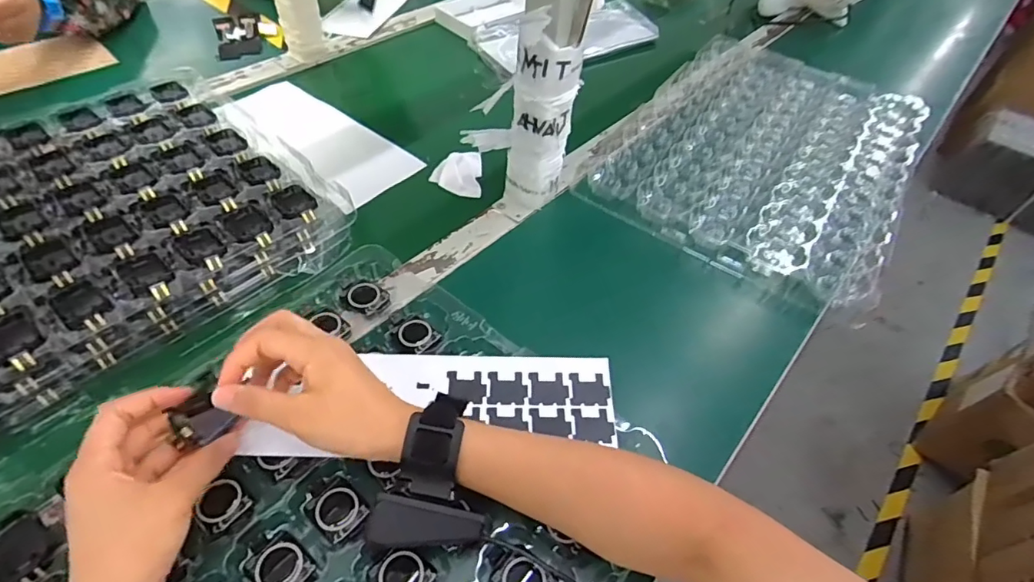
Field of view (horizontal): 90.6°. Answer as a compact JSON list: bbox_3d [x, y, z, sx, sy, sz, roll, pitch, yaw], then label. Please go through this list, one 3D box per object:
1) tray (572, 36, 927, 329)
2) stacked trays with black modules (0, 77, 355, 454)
[{"bbox_3d":[0.334,-0.191,0.677,0.328,0.030,0.460,30,54,18],"label":"tray"},{"bbox_3d":[-0.456,-0.040,0.452,0.352,0.051,0.485,36,56,22],"label":"stacked trays with black modules"}]

